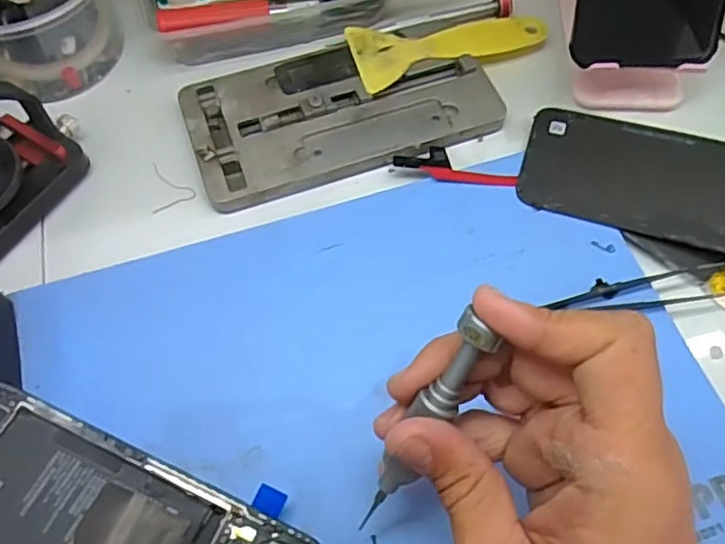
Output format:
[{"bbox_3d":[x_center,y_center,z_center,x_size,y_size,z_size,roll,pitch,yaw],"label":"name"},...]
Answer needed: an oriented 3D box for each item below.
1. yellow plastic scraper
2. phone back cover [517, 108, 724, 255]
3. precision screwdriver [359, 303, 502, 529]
[{"bbox_3d":[0.054,-0.143,0.397,0.122,0.006,0.050,-15,64,-7],"label":"yellow plastic scraper"},{"bbox_3d":[0.170,-0.048,0.353,0.156,0.010,0.071,16,64,9],"label":"phone back cover"},{"bbox_3d":[0.021,0.061,0.242,0.015,0.116,0.013,34,38,15],"label":"precision screwdriver"}]

